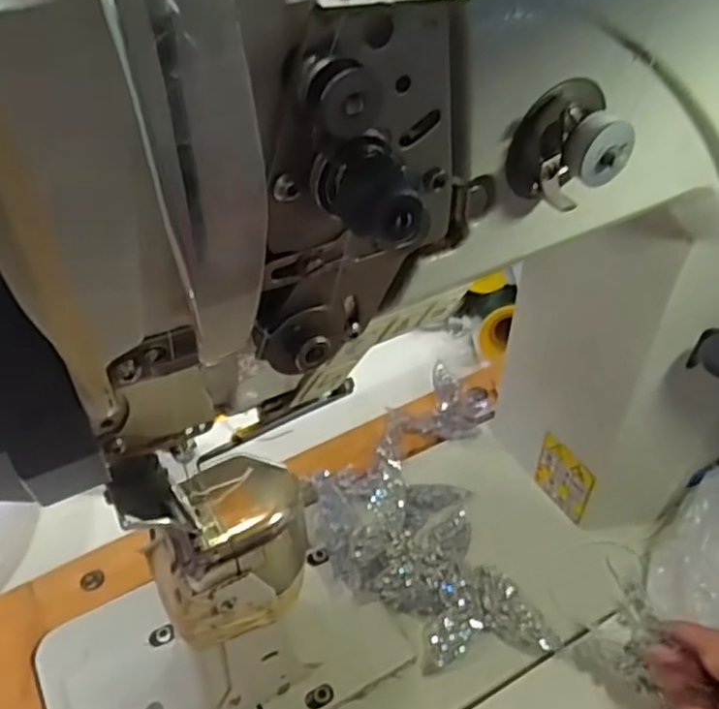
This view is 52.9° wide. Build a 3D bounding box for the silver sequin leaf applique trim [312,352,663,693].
[{"bbox_3d":[0.058,0.118,0.508,0.166,0.058,0.278,-13,40,-12],"label":"silver sequin leaf applique trim"}]

